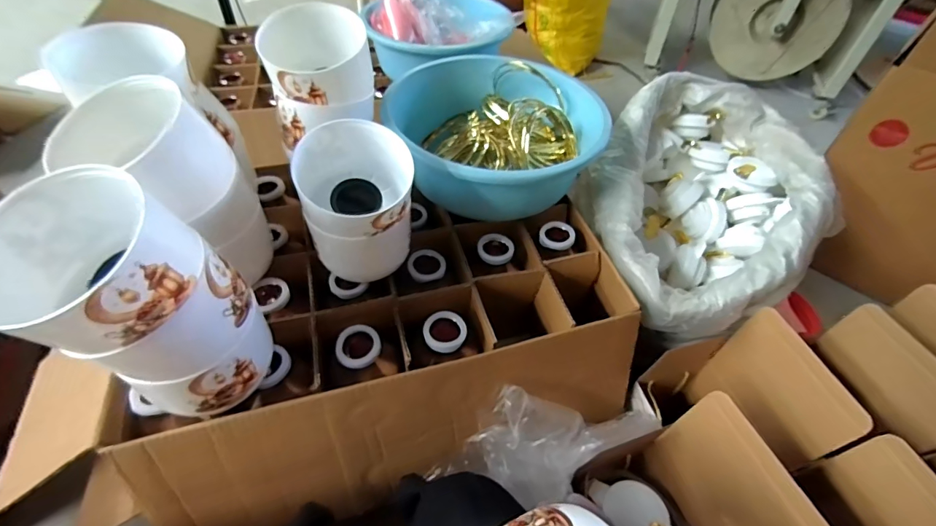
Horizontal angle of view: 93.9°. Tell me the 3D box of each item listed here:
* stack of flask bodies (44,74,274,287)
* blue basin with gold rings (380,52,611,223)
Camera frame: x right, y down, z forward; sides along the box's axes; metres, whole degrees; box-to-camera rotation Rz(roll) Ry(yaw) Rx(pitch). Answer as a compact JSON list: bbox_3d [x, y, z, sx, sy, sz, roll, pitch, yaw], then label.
[{"bbox_3d":[-0.340,-0.083,0.518,0.130,0.244,0.120,17,50,11],"label":"stack of flask bodies"},{"bbox_3d":[0.046,-0.225,0.757,0.347,0.120,0.329,-17,52,-18],"label":"blue basin with gold rings"}]

